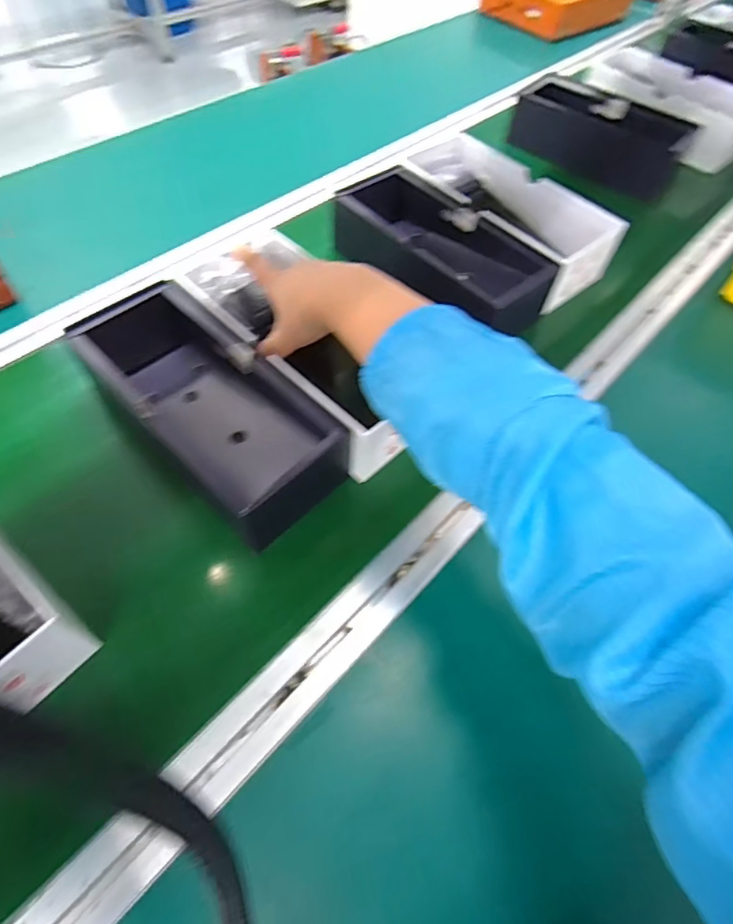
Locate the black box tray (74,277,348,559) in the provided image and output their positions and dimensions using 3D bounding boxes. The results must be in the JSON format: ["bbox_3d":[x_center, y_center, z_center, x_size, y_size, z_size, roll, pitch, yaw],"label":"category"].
[{"bbox_3d":[-0.140,-0.055,0.450,0.251,0.069,0.102,38,65,20],"label":"black box tray"}]

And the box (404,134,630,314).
[{"bbox_3d":[0.163,-0.309,0.627,0.132,0.070,0.272,-39,67,-23],"label":"box"}]

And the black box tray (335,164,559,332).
[{"bbox_3d":[0.086,-0.235,0.591,0.126,0.081,0.250,-38,66,-22],"label":"black box tray"}]

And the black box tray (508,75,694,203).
[{"bbox_3d":[0.367,-0.516,0.783,0.253,0.074,0.127,29,62,16],"label":"black box tray"}]

